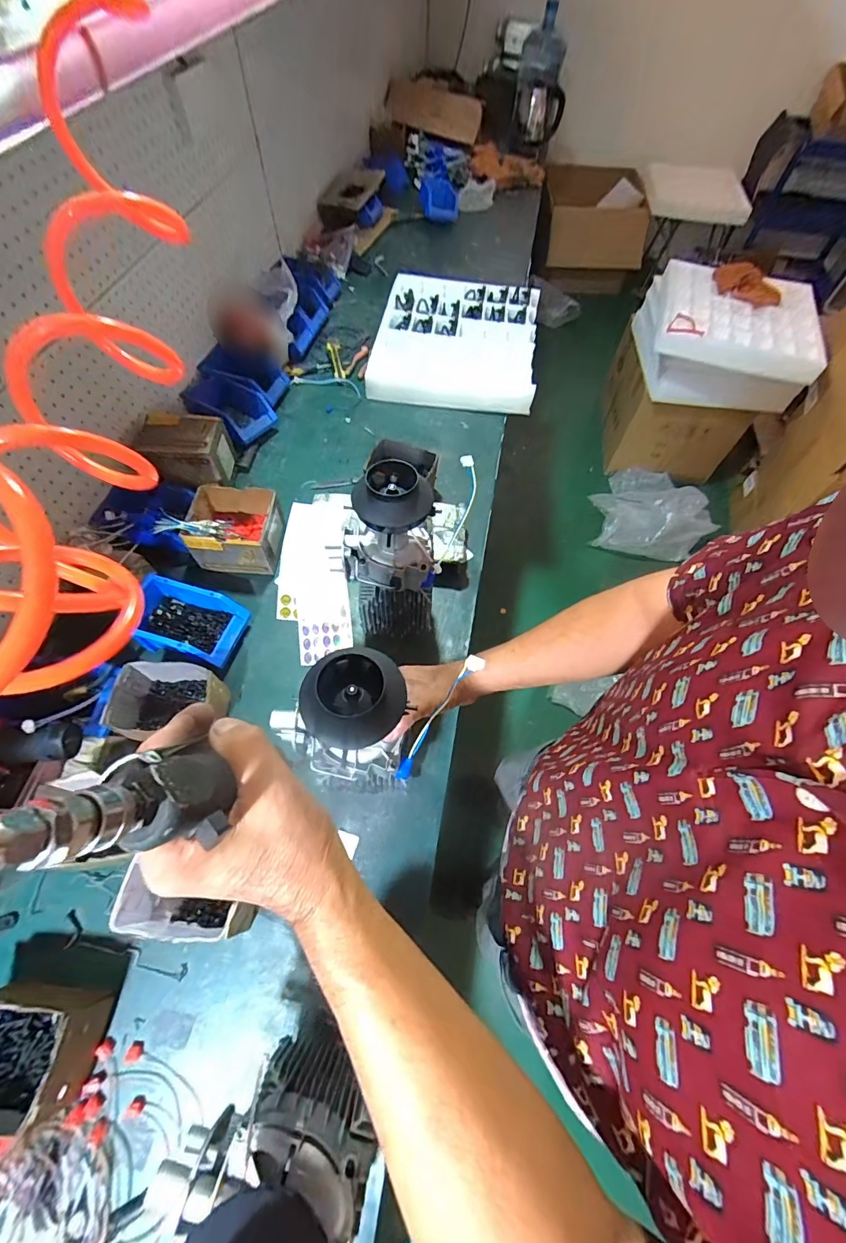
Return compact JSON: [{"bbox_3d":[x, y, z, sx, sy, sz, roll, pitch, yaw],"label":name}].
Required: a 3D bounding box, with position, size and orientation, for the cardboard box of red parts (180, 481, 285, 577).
[{"bbox_3d":[-0.364,-0.178,0.849,0.161,0.101,0.132,2,60,-1],"label":"cardboard box of red parts"}]

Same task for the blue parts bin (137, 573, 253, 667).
[{"bbox_3d":[-0.412,0.003,0.763,0.182,0.069,0.129,15,61,7],"label":"blue parts bin"}]

